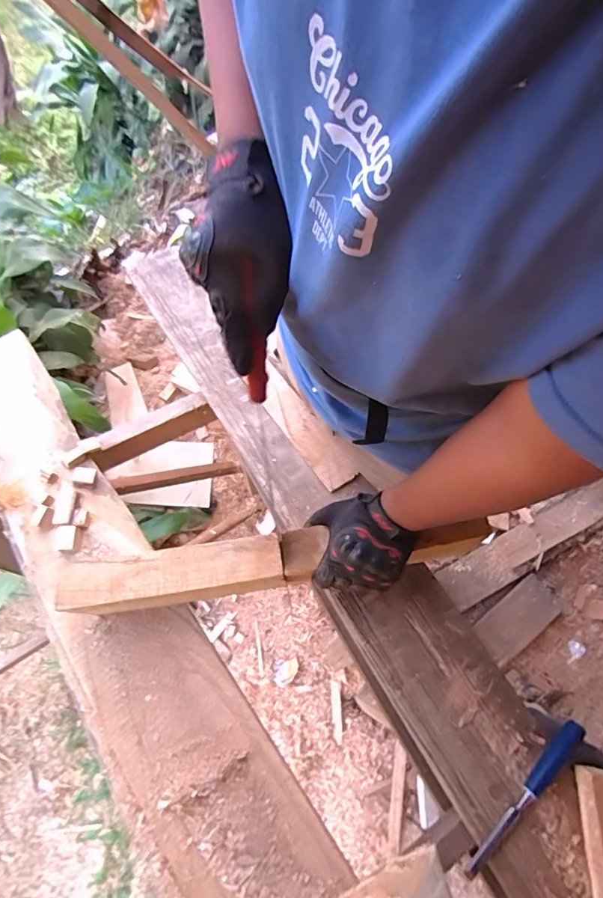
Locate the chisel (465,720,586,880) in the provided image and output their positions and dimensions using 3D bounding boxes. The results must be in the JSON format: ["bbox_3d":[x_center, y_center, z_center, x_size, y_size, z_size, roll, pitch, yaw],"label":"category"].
[{"bbox_3d":[0.282,0.435,0.535,0.028,0.033,0.218,40,72,16],"label":"chisel"}]

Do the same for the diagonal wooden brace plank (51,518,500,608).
[{"bbox_3d":[-0.030,0.143,0.564,0.540,0.038,0.065,-7,66,-3],"label":"diagonal wooden brace plank"}]

